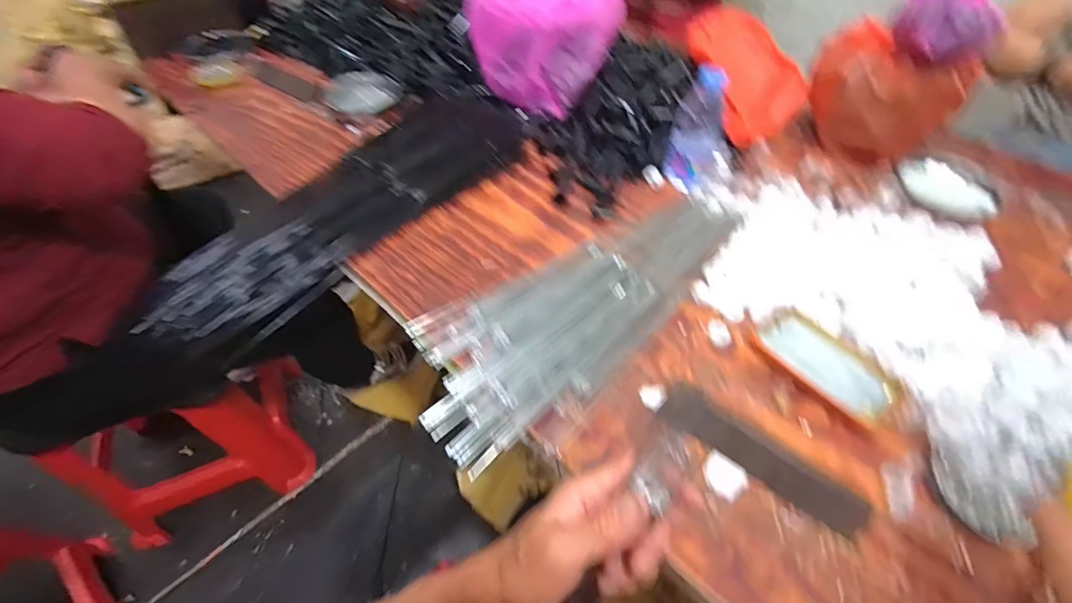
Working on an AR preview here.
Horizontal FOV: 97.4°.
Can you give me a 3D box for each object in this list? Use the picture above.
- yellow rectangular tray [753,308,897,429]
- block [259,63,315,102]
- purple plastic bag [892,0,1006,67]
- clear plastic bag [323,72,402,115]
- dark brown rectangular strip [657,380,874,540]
[{"bbox_3d":[0.316,0.065,0.511,0.073,0.011,0.140,-29,57,-22],"label":"yellow rectangular tray"},{"bbox_3d":[-0.474,-0.415,0.892,0.132,0.029,0.032,27,56,19],"label":"block"},{"bbox_3d":[0.566,-0.391,0.648,0.113,0.091,0.088,-8,52,-7],"label":"purple plastic bag"},{"bbox_3d":[-0.323,-0.384,0.860,0.132,0.022,0.101,33,58,23],"label":"clear plastic bag"},{"bbox_3d":[0.212,0.144,0.447,0.192,0.008,0.043,33,58,23],"label":"dark brown rectangular strip"}]

